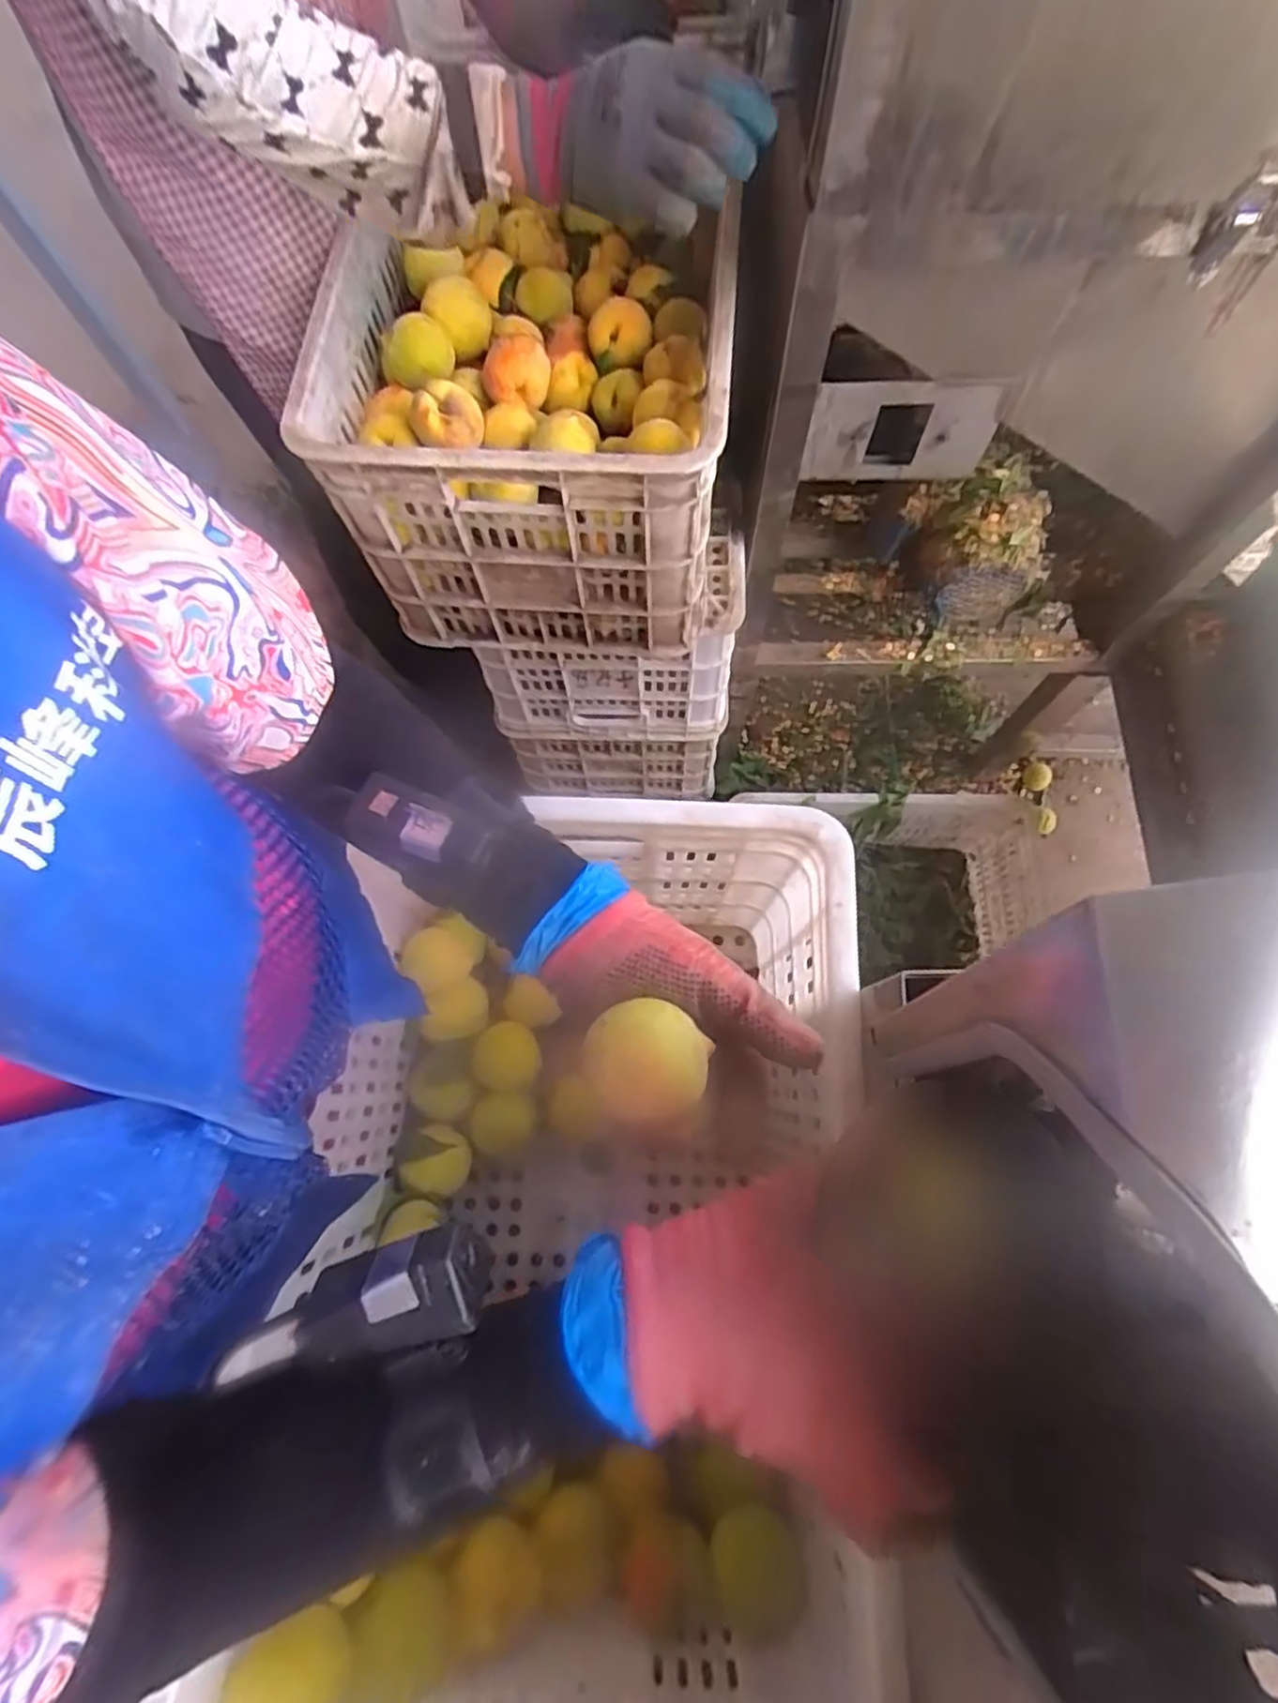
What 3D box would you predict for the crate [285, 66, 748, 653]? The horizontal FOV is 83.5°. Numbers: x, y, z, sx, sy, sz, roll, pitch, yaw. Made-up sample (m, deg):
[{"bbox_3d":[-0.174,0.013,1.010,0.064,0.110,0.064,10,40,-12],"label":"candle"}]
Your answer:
[{"bbox_3d":[-0.090,-0.452,0.734,0.345,0.260,0.399,4,72,3],"label":"crate"}]

